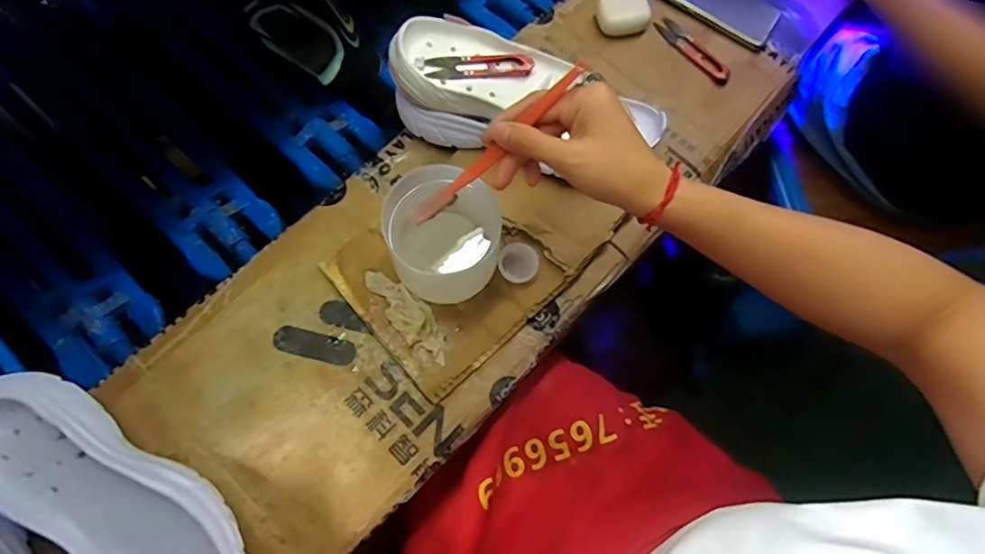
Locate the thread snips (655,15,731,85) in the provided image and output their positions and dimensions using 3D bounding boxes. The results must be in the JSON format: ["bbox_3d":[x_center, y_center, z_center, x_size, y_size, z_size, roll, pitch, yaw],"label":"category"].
[{"bbox_3d":[0.222,-0.252,0.592,0.026,0.004,0.102,-35,78,-14],"label":"thread snips"}]

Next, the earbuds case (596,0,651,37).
[{"bbox_3d":[0.144,-0.286,0.585,0.051,0.030,0.036,-11,74,-8],"label":"earbuds case"}]

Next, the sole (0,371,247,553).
[{"bbox_3d":[-0.255,0.163,0.361,0.232,0.070,0.101,41,74,8],"label":"sole"}]

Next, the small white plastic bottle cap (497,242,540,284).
[{"bbox_3d":[0.024,-0.013,0.482,0.037,0.011,0.035,1,72,-4],"label":"small white plastic bottle cap"}]

